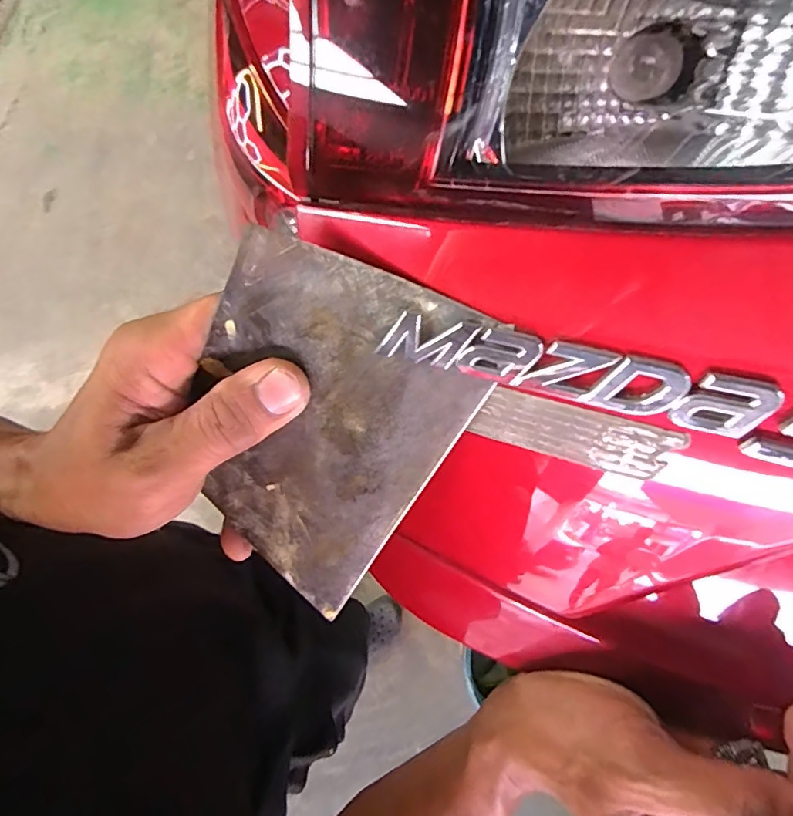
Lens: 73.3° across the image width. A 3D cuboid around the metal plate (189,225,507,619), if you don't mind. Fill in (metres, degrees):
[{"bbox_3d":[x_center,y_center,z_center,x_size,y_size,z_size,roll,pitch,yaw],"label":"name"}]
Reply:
[{"bbox_3d":[-0.032,0.008,0.203,0.096,0.008,0.133,31,114,1],"label":"metal plate"}]

